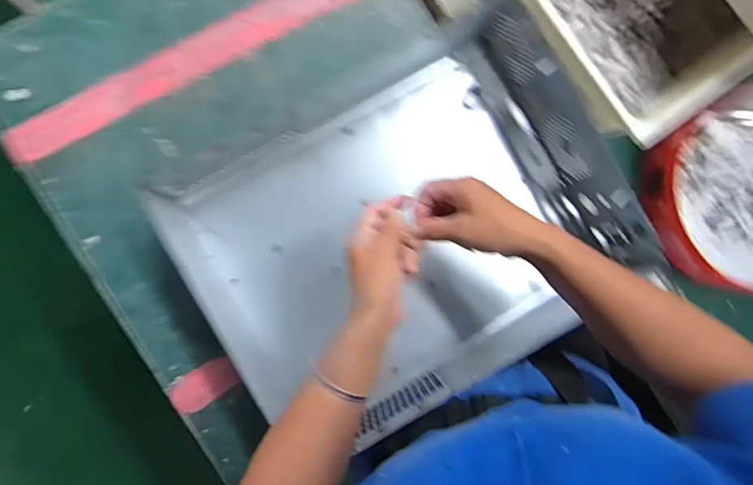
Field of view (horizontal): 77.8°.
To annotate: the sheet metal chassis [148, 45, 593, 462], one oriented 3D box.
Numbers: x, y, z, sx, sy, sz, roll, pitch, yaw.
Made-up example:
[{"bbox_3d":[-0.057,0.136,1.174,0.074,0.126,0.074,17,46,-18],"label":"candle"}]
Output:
[{"bbox_3d":[0.021,0.002,0.522,0.398,0.136,0.320,-30,90,-4],"label":"sheet metal chassis"}]

